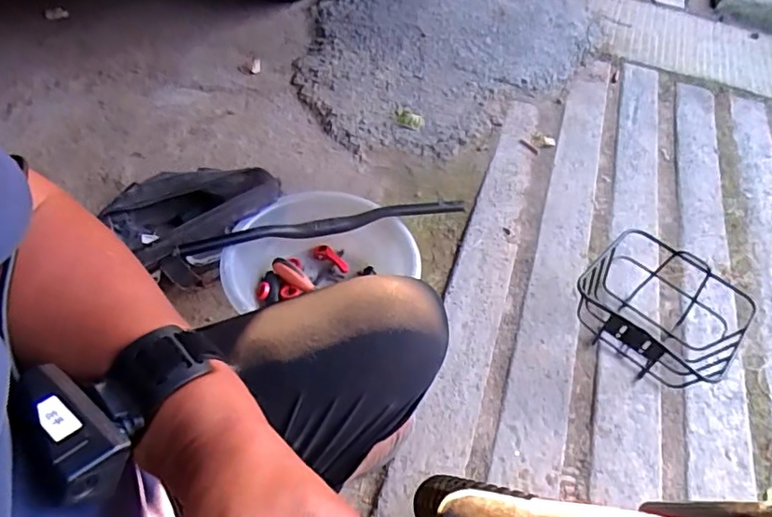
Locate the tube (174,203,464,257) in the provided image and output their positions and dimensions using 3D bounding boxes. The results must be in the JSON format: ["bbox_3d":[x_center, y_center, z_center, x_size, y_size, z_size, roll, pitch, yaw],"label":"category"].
[{"bbox_3d":[-0.108,-0.061,1.041,0.535,0.046,0.054,-8,52,-14],"label":"tube"}]

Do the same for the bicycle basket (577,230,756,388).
[{"bbox_3d":[0.504,0.091,1.013,0.267,0.124,0.248,35,56,22],"label":"bicycle basket"}]

